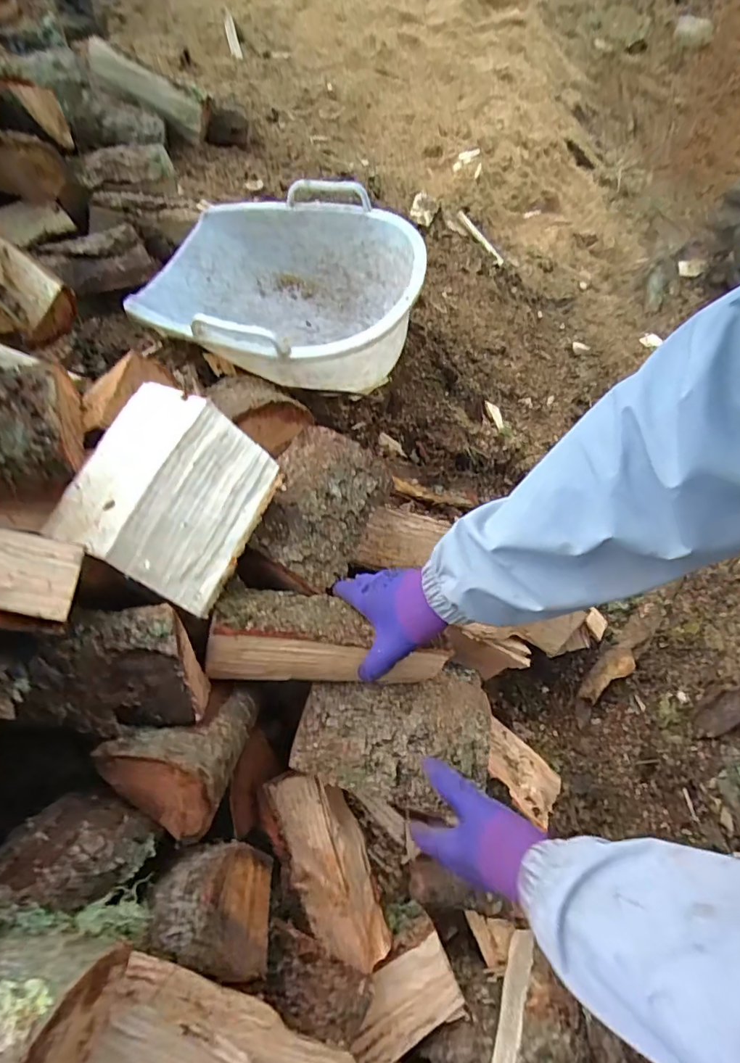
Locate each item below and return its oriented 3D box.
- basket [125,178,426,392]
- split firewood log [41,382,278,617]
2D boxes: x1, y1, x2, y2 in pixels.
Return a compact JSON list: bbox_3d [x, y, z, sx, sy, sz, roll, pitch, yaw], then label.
[{"bbox_3d":[-0.139,-0.384,0.866,0.440,0.176,0.439,2,55,2],"label":"basket"},{"bbox_3d":[-0.187,-0.034,0.479,0.131,0.094,0.171,17,57,12],"label":"split firewood log"}]

